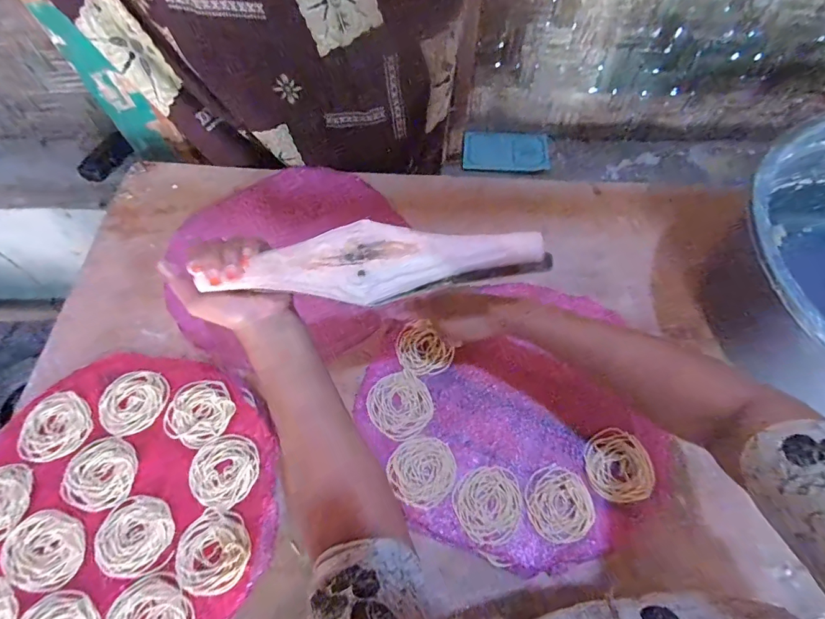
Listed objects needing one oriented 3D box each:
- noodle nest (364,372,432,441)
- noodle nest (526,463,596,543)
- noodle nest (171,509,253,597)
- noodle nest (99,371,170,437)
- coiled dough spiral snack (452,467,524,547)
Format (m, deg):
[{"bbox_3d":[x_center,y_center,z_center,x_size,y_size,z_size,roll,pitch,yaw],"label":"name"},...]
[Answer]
[{"bbox_3d":[-0.015,0.115,0.521,0.073,0.004,0.077,1,62,-1],"label":"noodle nest"},{"bbox_3d":[0.163,0.215,0.474,0.071,0.006,0.074,-9,63,-6],"label":"noodle nest"},{"bbox_3d":[-0.208,0.252,0.445,0.072,0.011,0.078,1,62,-1],"label":"noodle nest"},{"bbox_3d":[-0.334,0.110,0.511,0.075,0.007,0.076,1,62,-1],"label":"noodle nest"},{"bbox_3d":[0.086,0.216,0.474,0.074,0.004,0.075,1,62,-1],"label":"coiled dough spiral snack"}]

